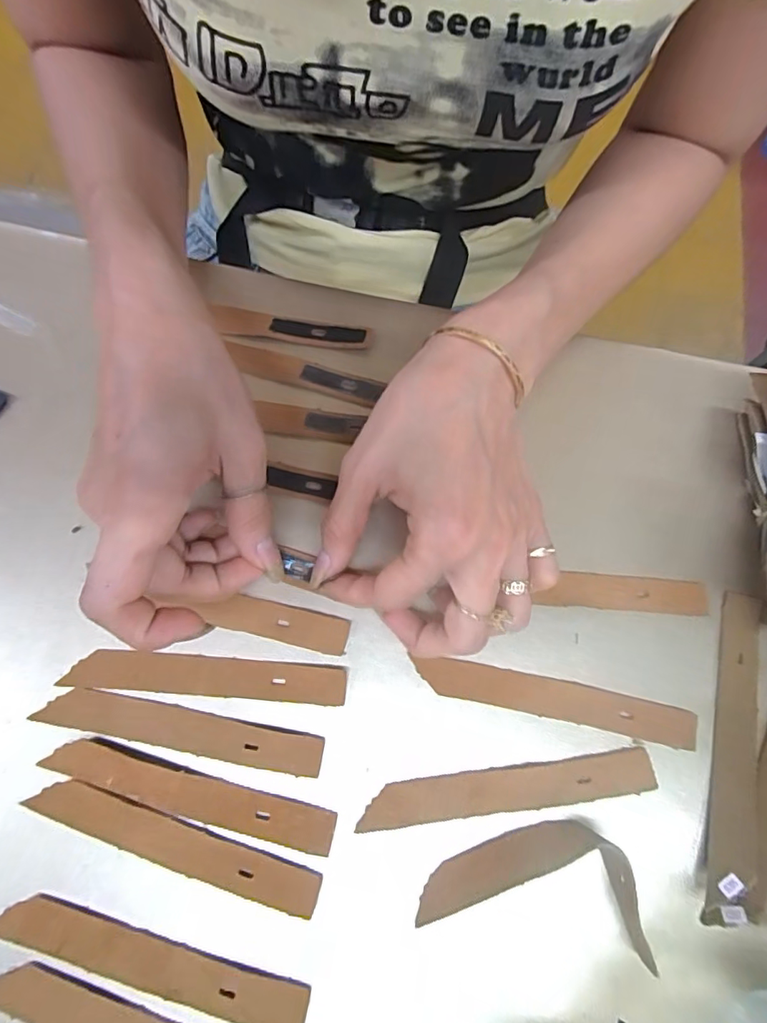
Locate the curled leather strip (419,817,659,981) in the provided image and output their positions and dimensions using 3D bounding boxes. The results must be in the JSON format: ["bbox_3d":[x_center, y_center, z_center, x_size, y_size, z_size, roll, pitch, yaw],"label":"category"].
[{"bbox_3d":[0.057,0.145,0.198,0.082,0.016,0.040,3,71,0],"label":"curled leather strip"}]

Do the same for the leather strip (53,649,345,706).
[{"bbox_3d":[-0.080,0.074,0.226,0.124,0.004,0.017,4,71,1],"label":"leather strip"}]

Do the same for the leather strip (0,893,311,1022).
[{"bbox_3d":[-0.091,0.173,0.192,0.125,0.004,0.016,15,71,5],"label":"leather strip"}]

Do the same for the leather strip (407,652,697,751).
[{"bbox_3d":[0.076,0.084,0.225,0.123,0.004,0.017,12,71,3],"label":"leather strip"}]

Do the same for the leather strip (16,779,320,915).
[{"bbox_3d":[-0.087,0.136,0.205,0.124,0.004,0.016,17,71,5],"label":"leather strip"}]

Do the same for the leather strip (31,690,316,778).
[{"bbox_3d":[-0.089,0.095,0.219,0.124,0.004,0.016,11,71,3],"label":"leather strip"}]

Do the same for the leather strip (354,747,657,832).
[{"bbox_3d":[0.053,0.119,0.214,0.123,0.004,0.017,-7,71,-3],"label":"leather strip"}]

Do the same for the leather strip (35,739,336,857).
[{"bbox_3d":[-0.082,0.119,0.210,0.124,0.004,0.017,14,71,4],"label":"leather strip"}]

